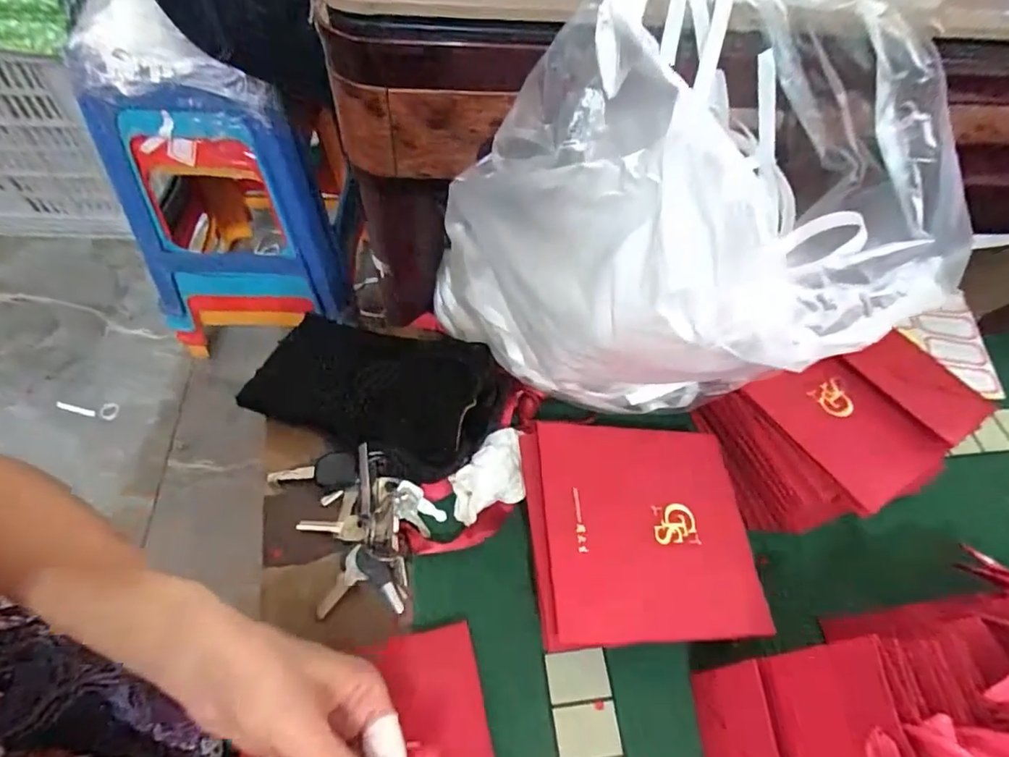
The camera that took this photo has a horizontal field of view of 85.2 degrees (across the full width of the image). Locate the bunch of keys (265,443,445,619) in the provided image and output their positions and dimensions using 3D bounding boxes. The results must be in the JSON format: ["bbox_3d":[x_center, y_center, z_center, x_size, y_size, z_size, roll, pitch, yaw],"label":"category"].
[{"bbox_3d":[-0.103,0.103,0.404,0.102,0.025,0.125,-18,59,-16],"label":"bunch of keys"}]

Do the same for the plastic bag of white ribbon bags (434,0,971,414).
[{"bbox_3d":[0.109,-0.113,0.359,0.255,0.230,0.221,28,58,14],"label":"plastic bag of white ribbon bags"}]

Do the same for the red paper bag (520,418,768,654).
[{"bbox_3d":[0.090,0.099,0.365,0.149,0.012,0.138,2,64,-12],"label":"red paper bag"}]

